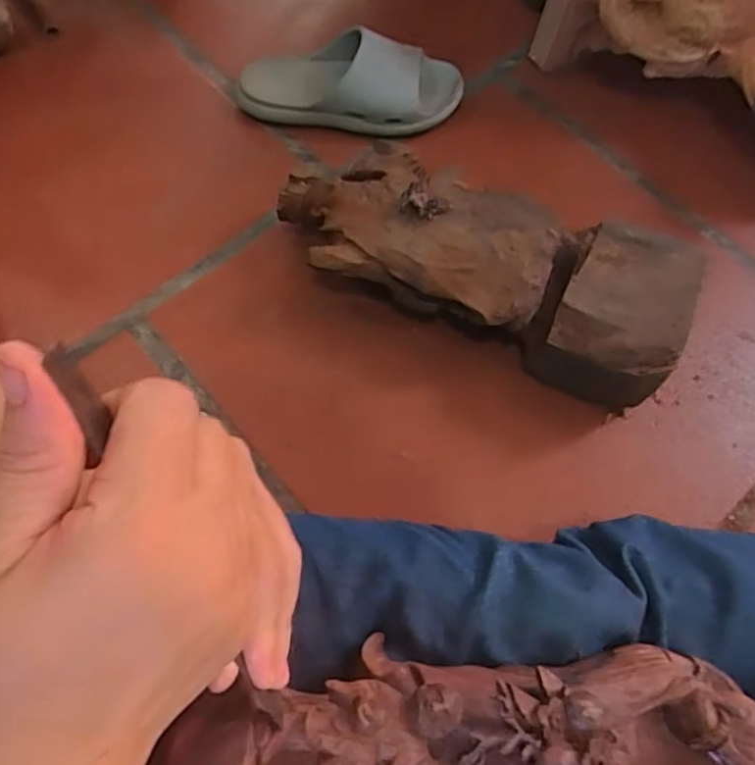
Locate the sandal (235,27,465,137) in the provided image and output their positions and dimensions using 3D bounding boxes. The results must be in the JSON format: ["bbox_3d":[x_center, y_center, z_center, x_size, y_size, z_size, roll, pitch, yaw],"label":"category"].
[{"bbox_3d":[-0.033,-0.335,0.682,0.252,0.067,0.095,8,66,2],"label":"sandal"}]

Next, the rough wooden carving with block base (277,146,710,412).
[{"bbox_3d":[0.080,-0.104,0.554,0.369,0.097,0.141,22,69,8],"label":"rough wooden carving with block base"}]

